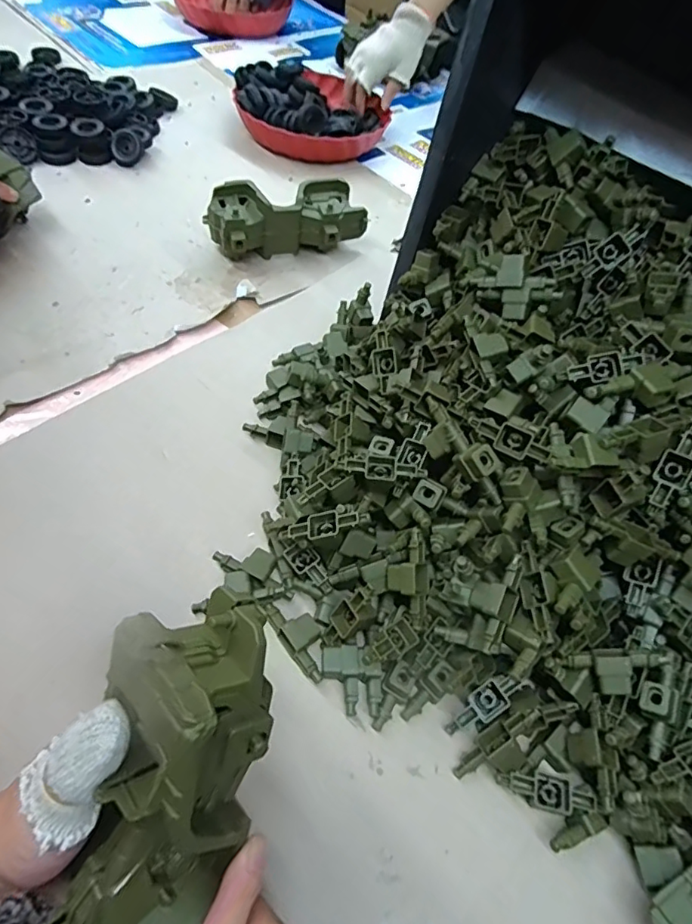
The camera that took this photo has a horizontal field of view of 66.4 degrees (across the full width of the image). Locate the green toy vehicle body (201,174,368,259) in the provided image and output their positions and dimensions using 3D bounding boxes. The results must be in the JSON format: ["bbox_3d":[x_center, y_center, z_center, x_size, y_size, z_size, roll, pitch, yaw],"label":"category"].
[{"bbox_3d":[-0.069,-0.291,0.639,0.189,0.065,0.065,-13,59,-16],"label":"green toy vehicle body"}]

